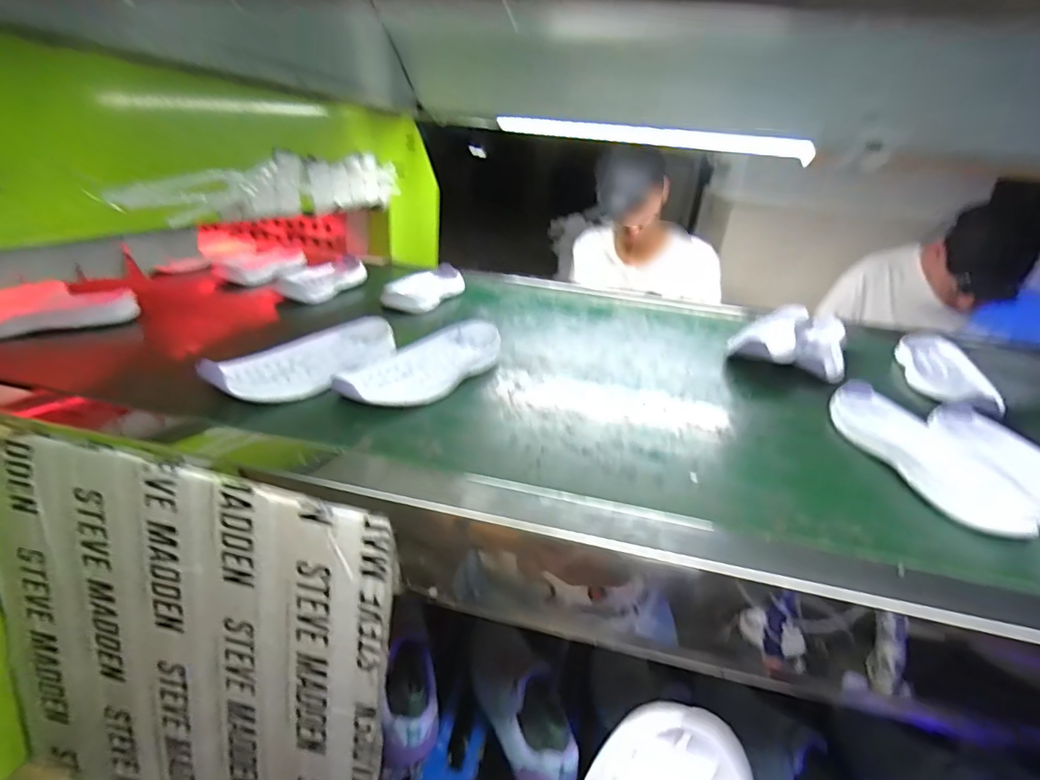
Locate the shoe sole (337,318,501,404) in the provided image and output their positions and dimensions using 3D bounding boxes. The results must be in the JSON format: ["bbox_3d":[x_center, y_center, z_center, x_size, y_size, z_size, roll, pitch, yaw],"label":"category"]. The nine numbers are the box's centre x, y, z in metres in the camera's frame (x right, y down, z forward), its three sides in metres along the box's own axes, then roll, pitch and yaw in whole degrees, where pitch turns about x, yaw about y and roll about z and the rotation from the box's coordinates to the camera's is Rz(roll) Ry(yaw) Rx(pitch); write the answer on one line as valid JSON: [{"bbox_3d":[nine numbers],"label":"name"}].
[{"bbox_3d":[-0.103,-0.033,0.541,0.094,0.032,0.209,17,27,24],"label":"shoe sole"}]

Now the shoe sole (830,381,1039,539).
[{"bbox_3d":[0.369,0.049,0.475,0.090,0.019,0.224,7,25,3],"label":"shoe sole"}]

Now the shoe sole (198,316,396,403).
[{"bbox_3d":[-0.220,-0.037,0.529,0.103,0.031,0.216,17,27,23],"label":"shoe sole"}]

